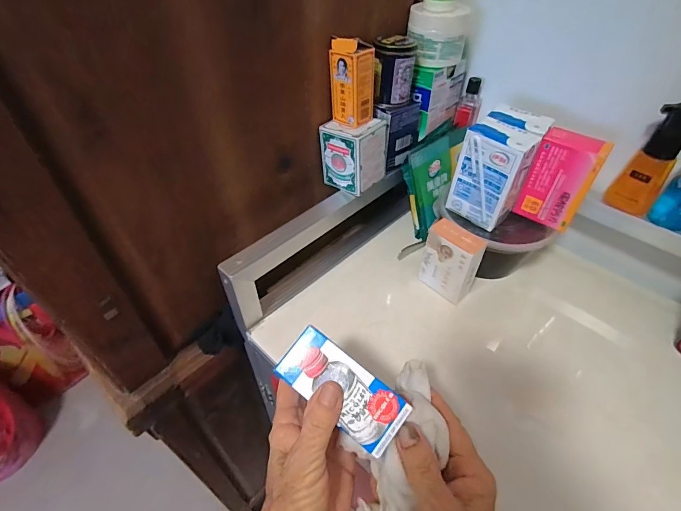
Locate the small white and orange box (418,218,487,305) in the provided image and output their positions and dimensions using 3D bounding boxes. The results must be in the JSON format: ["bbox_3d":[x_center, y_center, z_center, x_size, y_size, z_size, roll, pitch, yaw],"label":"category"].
[{"bbox_3d":[0.129,0.008,0.436,0.062,0.084,0.030,34,53,28],"label":"small white and orange box"}]

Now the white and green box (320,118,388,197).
[{"bbox_3d":[0.017,-0.126,0.450,0.060,0.074,0.059,29,52,25],"label":"white and green box"}]

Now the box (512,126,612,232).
[{"bbox_3d":[0.243,-0.082,0.409,0.032,0.097,0.060,-34,55,-30],"label":"box"}]

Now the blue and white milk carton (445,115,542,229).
[{"bbox_3d":[0.168,-0.090,0.414,0.065,0.104,0.040,34,54,28],"label":"blue and white milk carton"}]

